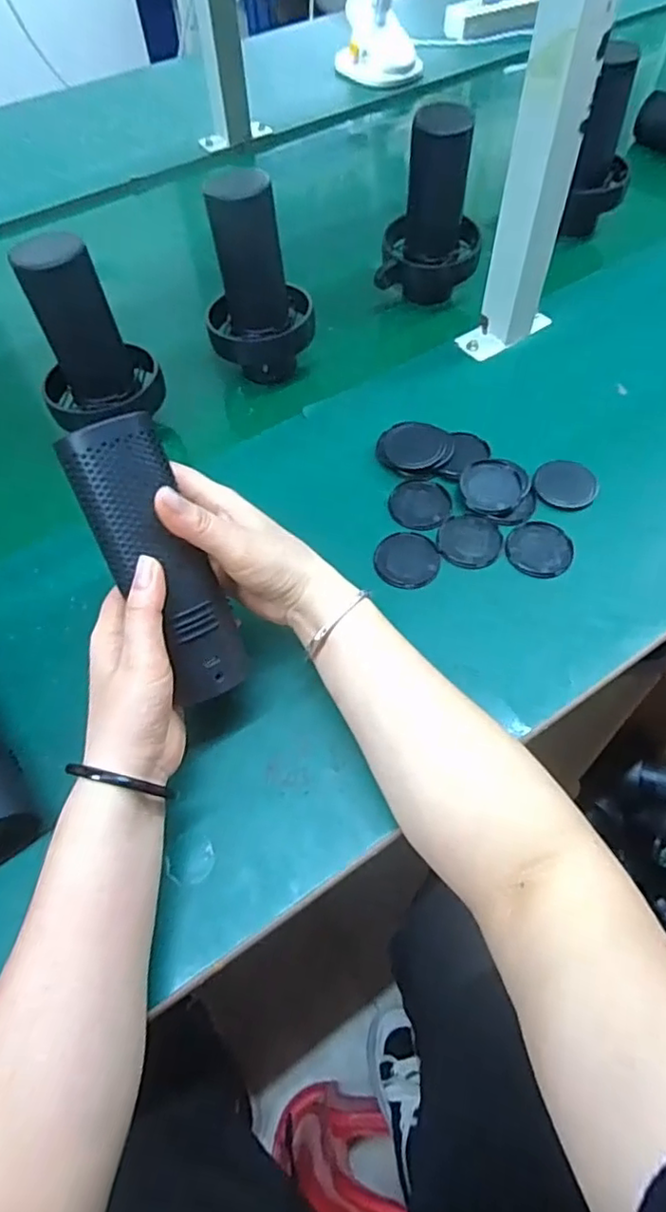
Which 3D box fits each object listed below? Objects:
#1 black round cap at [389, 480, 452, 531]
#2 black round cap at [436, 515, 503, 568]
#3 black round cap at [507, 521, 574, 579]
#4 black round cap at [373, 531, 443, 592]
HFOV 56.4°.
[{"bbox_3d":[0.070,-0.083,0.508,0.048,0.005,0.048,0,59,0],"label":"black round cap"},{"bbox_3d":[0.107,-0.051,0.488,0.049,0.006,0.047,0,59,0],"label":"black round cap"},{"bbox_3d":[0.161,-0.045,0.480,0.049,0.004,0.049,0,59,0],"label":"black round cap"},{"bbox_3d":[0.058,-0.036,0.481,0.048,0.007,0.049,0,59,0],"label":"black round cap"}]

